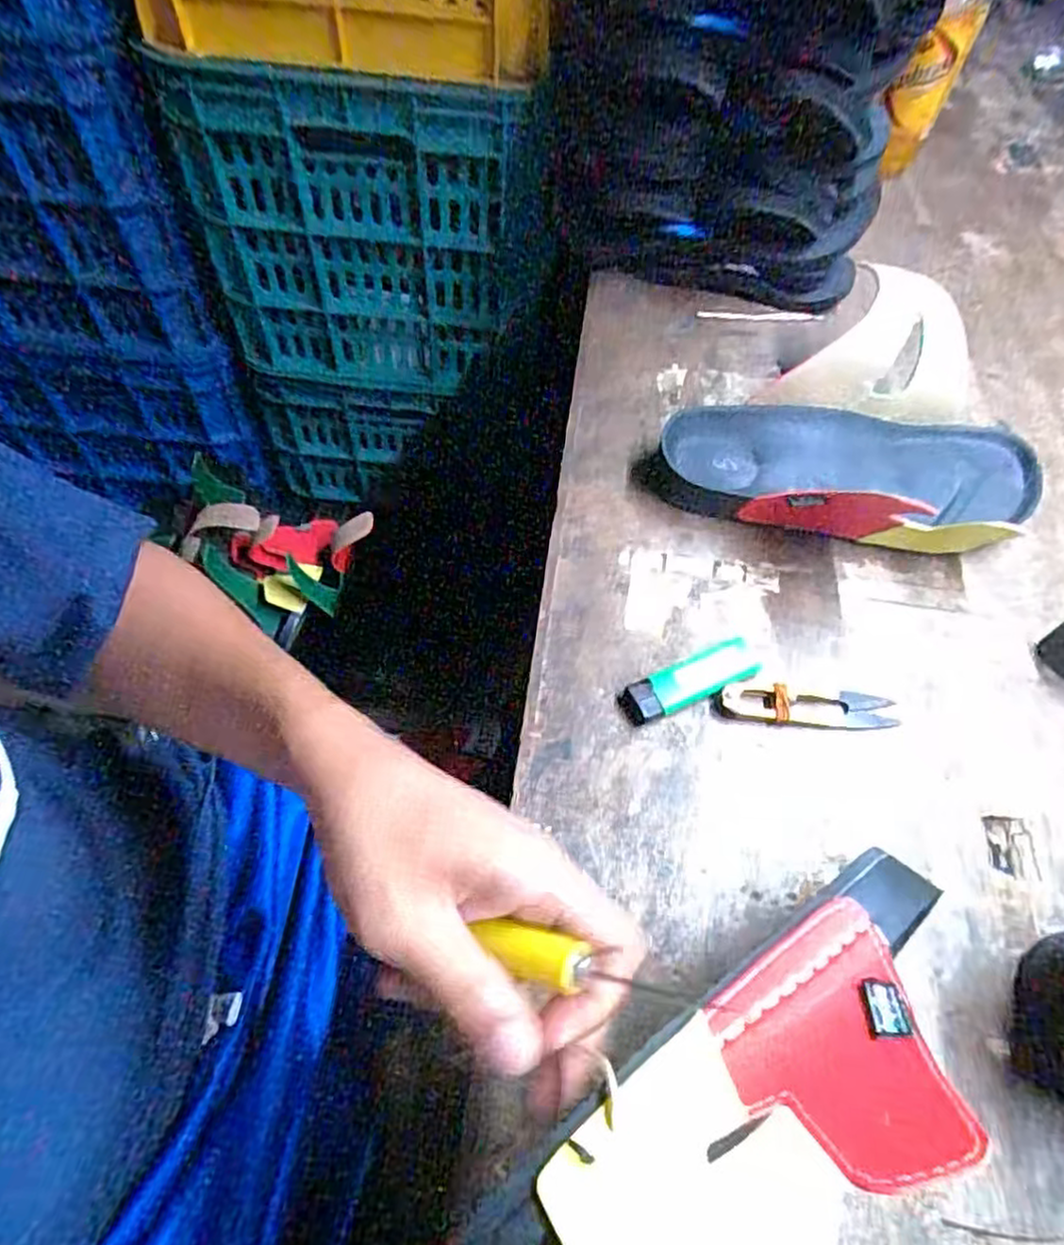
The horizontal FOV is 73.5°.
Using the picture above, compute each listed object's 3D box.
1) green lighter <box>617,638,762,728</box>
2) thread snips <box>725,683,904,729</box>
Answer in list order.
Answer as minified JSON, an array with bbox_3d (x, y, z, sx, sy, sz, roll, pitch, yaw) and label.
[{"bbox_3d":[0.091,0.032,0.399,0.087,0.008,0.024,-23,63,-16],"label":"green lighter"},{"bbox_3d":[0.155,0.046,0.397,0.099,0.009,0.022,5,59,-1],"label":"thread snips"}]

